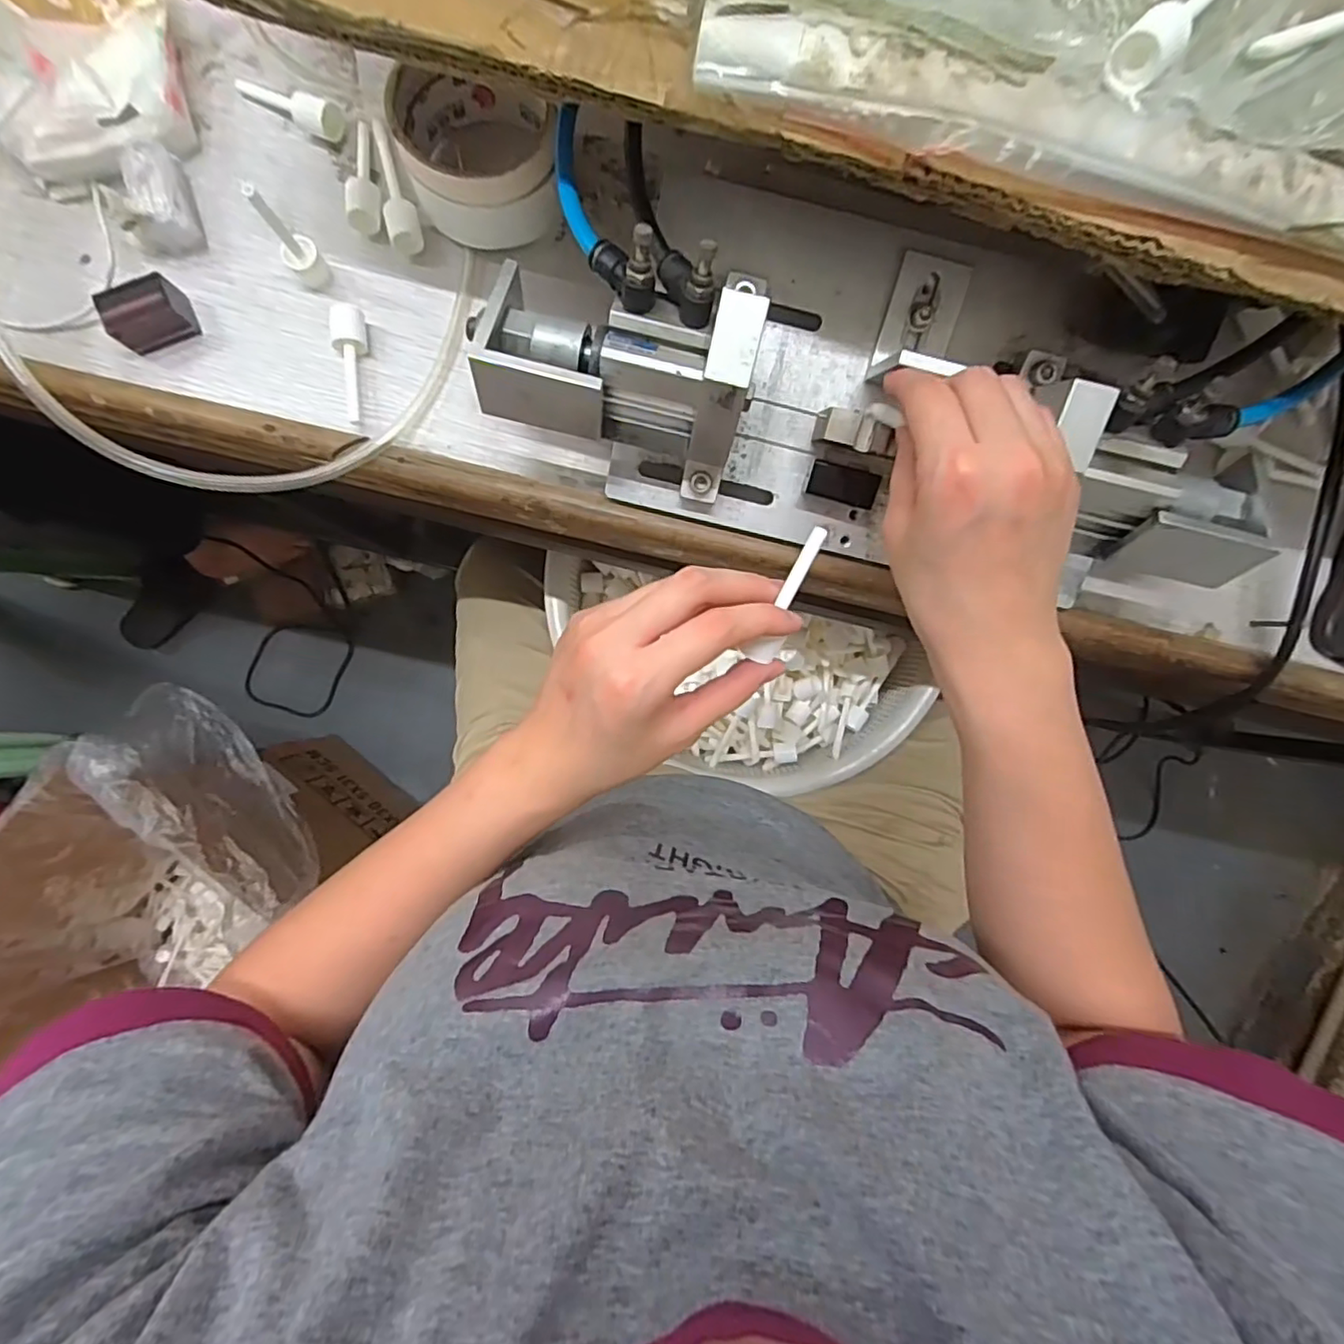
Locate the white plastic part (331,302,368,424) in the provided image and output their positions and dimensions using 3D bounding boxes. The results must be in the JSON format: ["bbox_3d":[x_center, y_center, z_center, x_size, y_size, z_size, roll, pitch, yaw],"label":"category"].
[{"bbox_3d":[-0.183,-0.174,0.358,0.015,0.014,0.065,1,91,-2],"label":"white plastic part"}]

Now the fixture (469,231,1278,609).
[{"bbox_3d":[0.104,-0.136,0.314,0.379,0.099,0.127,10,90,-2],"label":"fixture"}]

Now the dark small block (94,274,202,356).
[{"bbox_3d":[-0.294,-0.200,0.351,0.038,0.027,0.026,-17,91,-2],"label":"dark small block"}]

